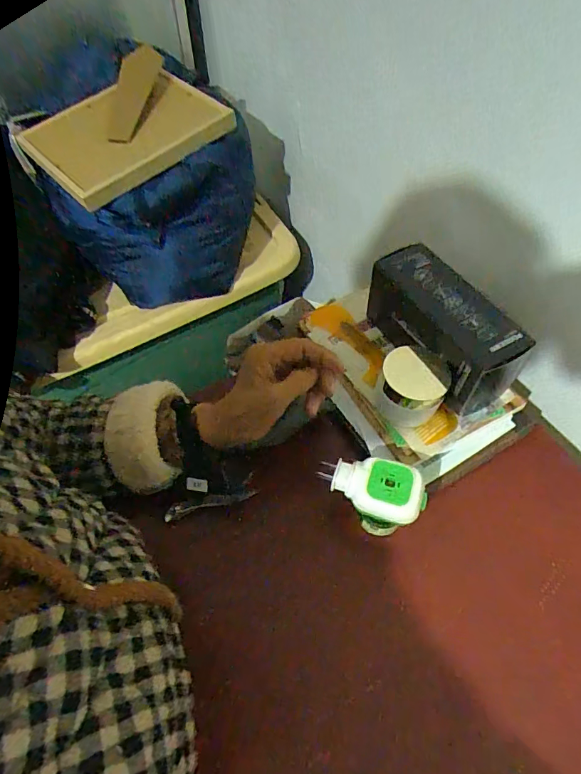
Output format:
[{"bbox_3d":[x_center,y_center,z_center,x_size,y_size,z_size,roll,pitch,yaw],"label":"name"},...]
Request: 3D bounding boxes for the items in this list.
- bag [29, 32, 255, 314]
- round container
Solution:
[{"bbox_3d":[-0.251,-0.376,0.783,0.319,0.291,0.336,-10,55,-6],"label":"bag"},{"bbox_3d":[0.126,-0.003,0.452,0.063,0.061,0.069,-1,55,1],"label":"round container"}]

